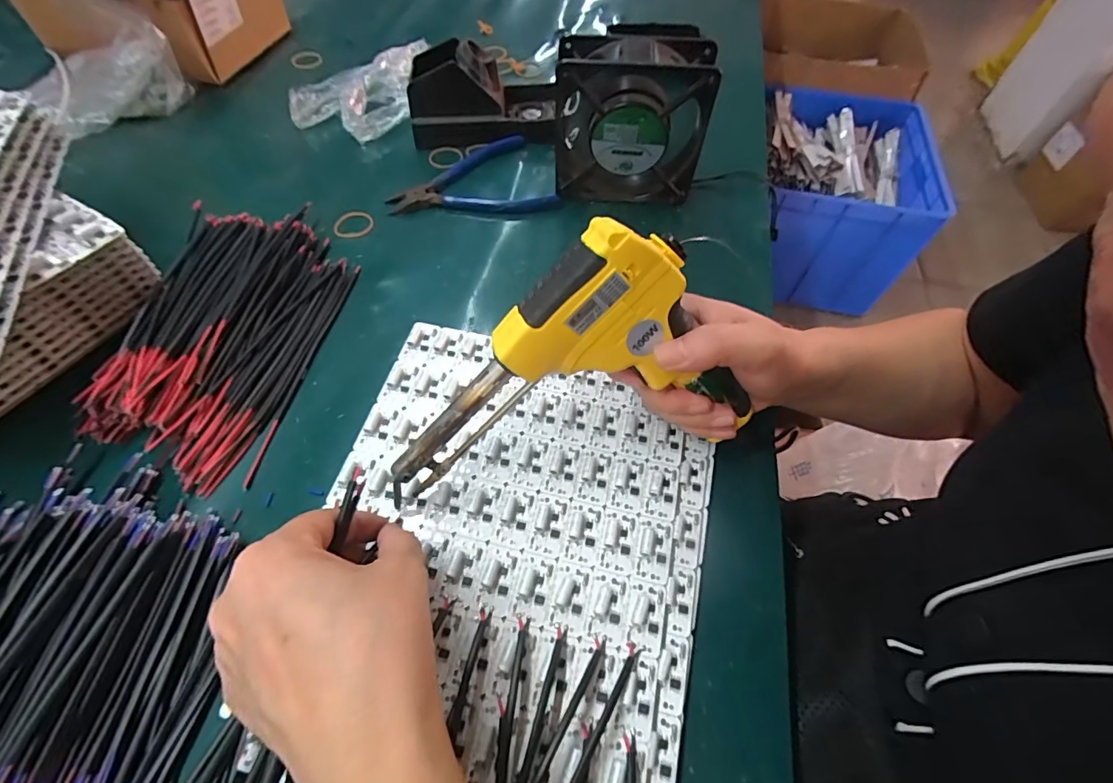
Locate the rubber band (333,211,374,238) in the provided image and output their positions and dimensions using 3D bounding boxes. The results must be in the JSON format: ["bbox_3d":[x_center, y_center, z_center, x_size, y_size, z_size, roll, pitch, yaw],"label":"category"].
[{"bbox_3d":[-0.178,-0.147,0.425,0.034,0.004,0.034,0,58,-1],"label":"rubber band"}]

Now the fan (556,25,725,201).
[{"bbox_3d":[0.060,-0.213,0.399,0.121,0.123,0.041,2,58,1],"label":"fan"}]

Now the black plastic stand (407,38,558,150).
[{"bbox_3d":[-0.071,-0.297,0.479,0.141,0.074,0.072,-4,58,-3],"label":"black plastic stand"}]

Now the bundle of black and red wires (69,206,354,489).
[{"bbox_3d":[-0.241,-0.051,0.352,0.137,0.025,0.228,8,58,4],"label":"bundle of black and red wires"}]

